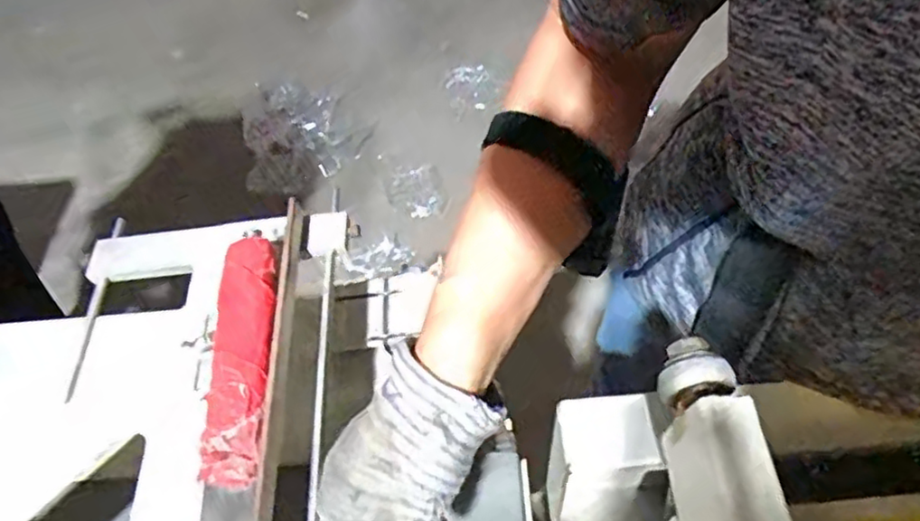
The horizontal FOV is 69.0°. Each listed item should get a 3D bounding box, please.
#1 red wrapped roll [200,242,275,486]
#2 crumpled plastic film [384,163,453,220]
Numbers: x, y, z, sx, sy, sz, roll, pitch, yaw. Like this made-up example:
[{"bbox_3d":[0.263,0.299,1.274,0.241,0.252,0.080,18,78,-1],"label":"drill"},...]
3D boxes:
[{"bbox_3d":[-0.118,0.052,0.364,0.034,0.030,0.134,-9,53,-1],"label":"red wrapped roll"},{"bbox_3d":[-0.104,-0.163,1.610,0.135,0.025,0.171,-18,54,-8],"label":"crumpled plastic film"}]

